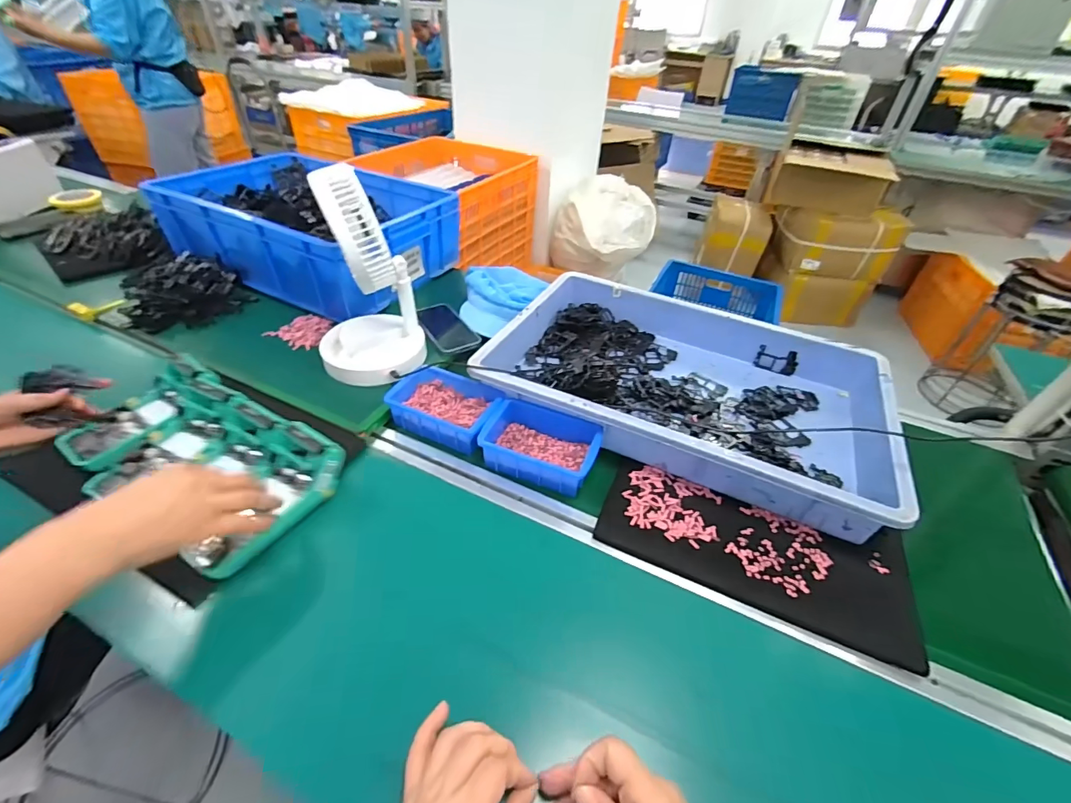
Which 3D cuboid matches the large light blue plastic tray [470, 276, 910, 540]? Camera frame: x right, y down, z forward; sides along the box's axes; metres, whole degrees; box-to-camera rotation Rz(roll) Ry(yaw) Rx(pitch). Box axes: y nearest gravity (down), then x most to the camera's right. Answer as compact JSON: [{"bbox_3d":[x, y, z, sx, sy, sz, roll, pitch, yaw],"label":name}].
[{"bbox_3d":[0.231,-0.038,0.702,0.565,0.080,0.375,22,46,19],"label":"large light blue plastic tray"}]

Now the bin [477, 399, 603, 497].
[{"bbox_3d":[0.010,0.054,0.613,0.151,0.044,0.108,16,44,13],"label":"bin"}]

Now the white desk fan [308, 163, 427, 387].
[{"bbox_3d":[-0.259,-0.173,0.663,0.156,0.294,0.161,-17,46,-21],"label":"white desk fan"}]

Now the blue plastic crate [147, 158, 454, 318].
[{"bbox_3d":[-0.468,-0.360,0.955,0.536,0.164,0.356,19,43,15],"label":"blue plastic crate"}]

